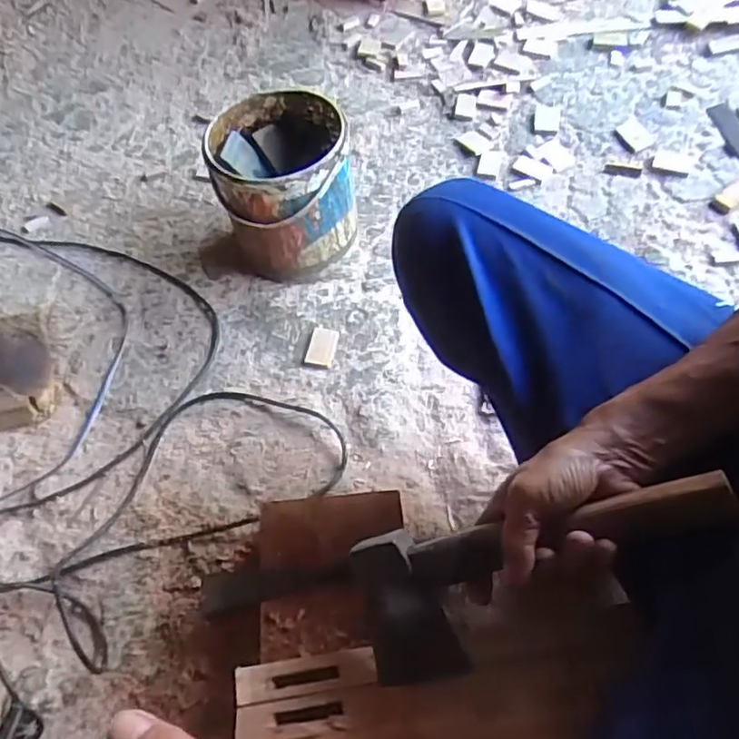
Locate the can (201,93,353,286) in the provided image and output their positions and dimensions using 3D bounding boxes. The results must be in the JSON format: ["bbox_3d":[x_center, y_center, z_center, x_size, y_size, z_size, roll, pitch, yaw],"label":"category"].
[{"bbox_3d":[-0.116,-0.244,0.865,0.176,0.190,0.184,-10,59,-3],"label":"can"}]

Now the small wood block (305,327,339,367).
[{"bbox_3d":[-0.063,-0.031,0.835,0.035,0.008,0.052,10,60,9],"label":"small wood block"}]

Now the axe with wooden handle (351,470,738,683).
[{"bbox_3d":[0.110,0.138,0.449,0.284,0.062,0.101,-29,56,24],"label":"axe with wooden handle"}]

